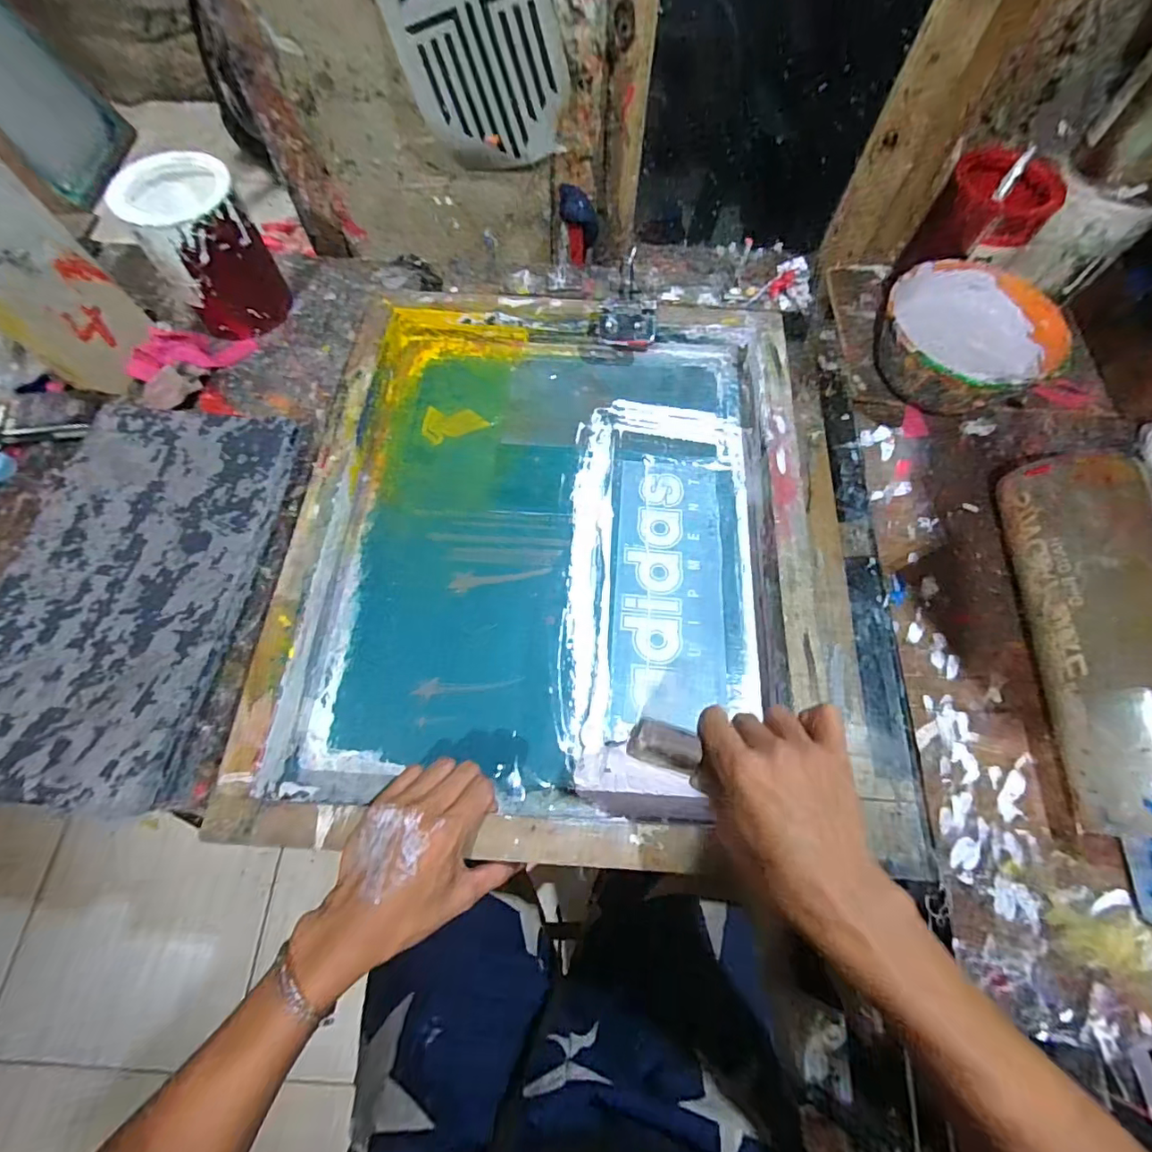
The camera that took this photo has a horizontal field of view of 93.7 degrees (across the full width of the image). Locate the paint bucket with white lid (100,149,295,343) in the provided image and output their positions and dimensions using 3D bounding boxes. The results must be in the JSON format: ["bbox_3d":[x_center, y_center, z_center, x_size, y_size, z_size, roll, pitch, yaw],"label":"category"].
[{"bbox_3d":[-0.395,-0.355,0.588,0.106,0.137,0.133,-30,71,-14],"label":"paint bucket with white lid"}]

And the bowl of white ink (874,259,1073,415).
[{"bbox_3d":[0.394,-0.235,0.575,0.161,0.097,0.160,0,66,-1],"label":"bowl of white ink"}]

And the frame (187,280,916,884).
[{"bbox_3d":[0.016,-0.041,0.507,0.521,0.051,0.541,3,67,-1],"label":"frame"}]

